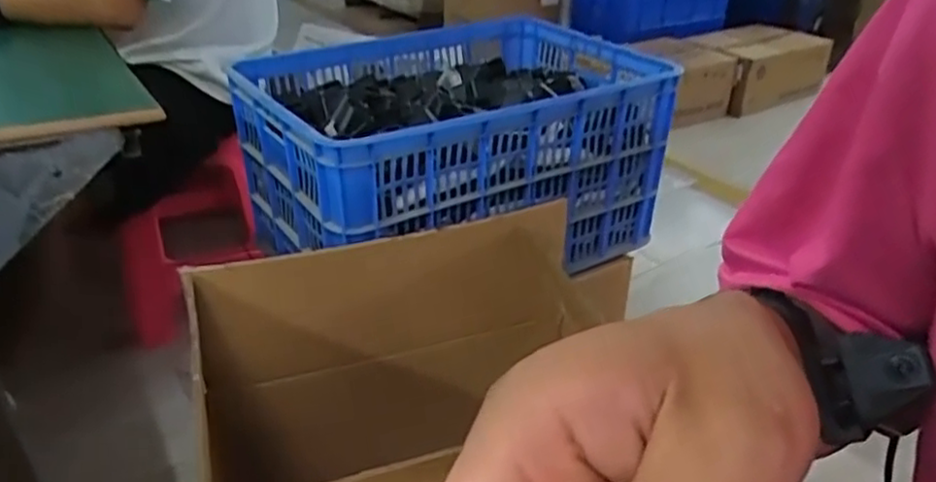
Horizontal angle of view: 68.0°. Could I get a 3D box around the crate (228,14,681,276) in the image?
[{"bbox_3d":[-0.034,-0.155,1.121,0.586,0.267,0.468,-15,34,-25],"label":"crate"}]

